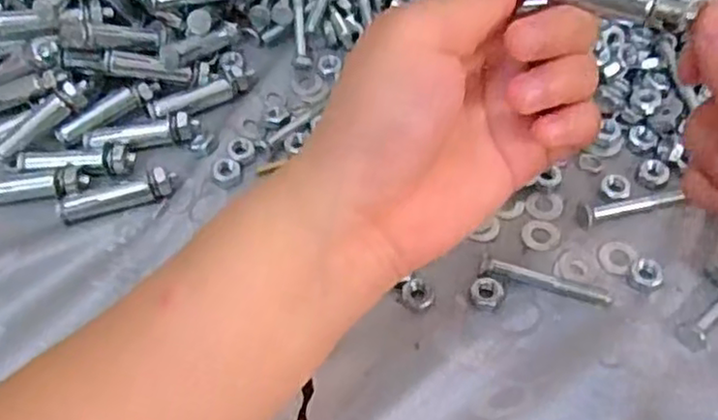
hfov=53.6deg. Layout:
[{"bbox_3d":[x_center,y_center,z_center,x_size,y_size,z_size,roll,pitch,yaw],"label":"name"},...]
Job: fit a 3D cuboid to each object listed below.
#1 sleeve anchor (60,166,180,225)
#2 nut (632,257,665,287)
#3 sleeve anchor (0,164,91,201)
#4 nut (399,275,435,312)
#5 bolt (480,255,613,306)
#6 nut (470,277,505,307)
[{"bbox_3d":[-0.110,-0.007,0.323,0.052,0.010,0.016,-14,57,-7],"label":"sleeve anchor"},{"bbox_3d":[0.121,0.025,0.297,0.012,0.004,0.014,28,62,20],"label":"nut"},{"bbox_3d":[-0.153,-0.012,0.328,0.054,0.010,0.016,-1,56,2],"label":"sleeve anchor"},{"bbox_3d":[0.025,0.034,0.297,0.014,0.004,0.014,-1,56,2],"label":"nut"},{"bbox_3d":[0.077,0.030,0.293,0.053,0.010,0.006,15,58,12],"label":"bolt"},{"bbox_3d":[0.053,0.034,0.294,0.013,0.006,0.011,21,59,16],"label":"nut"}]

